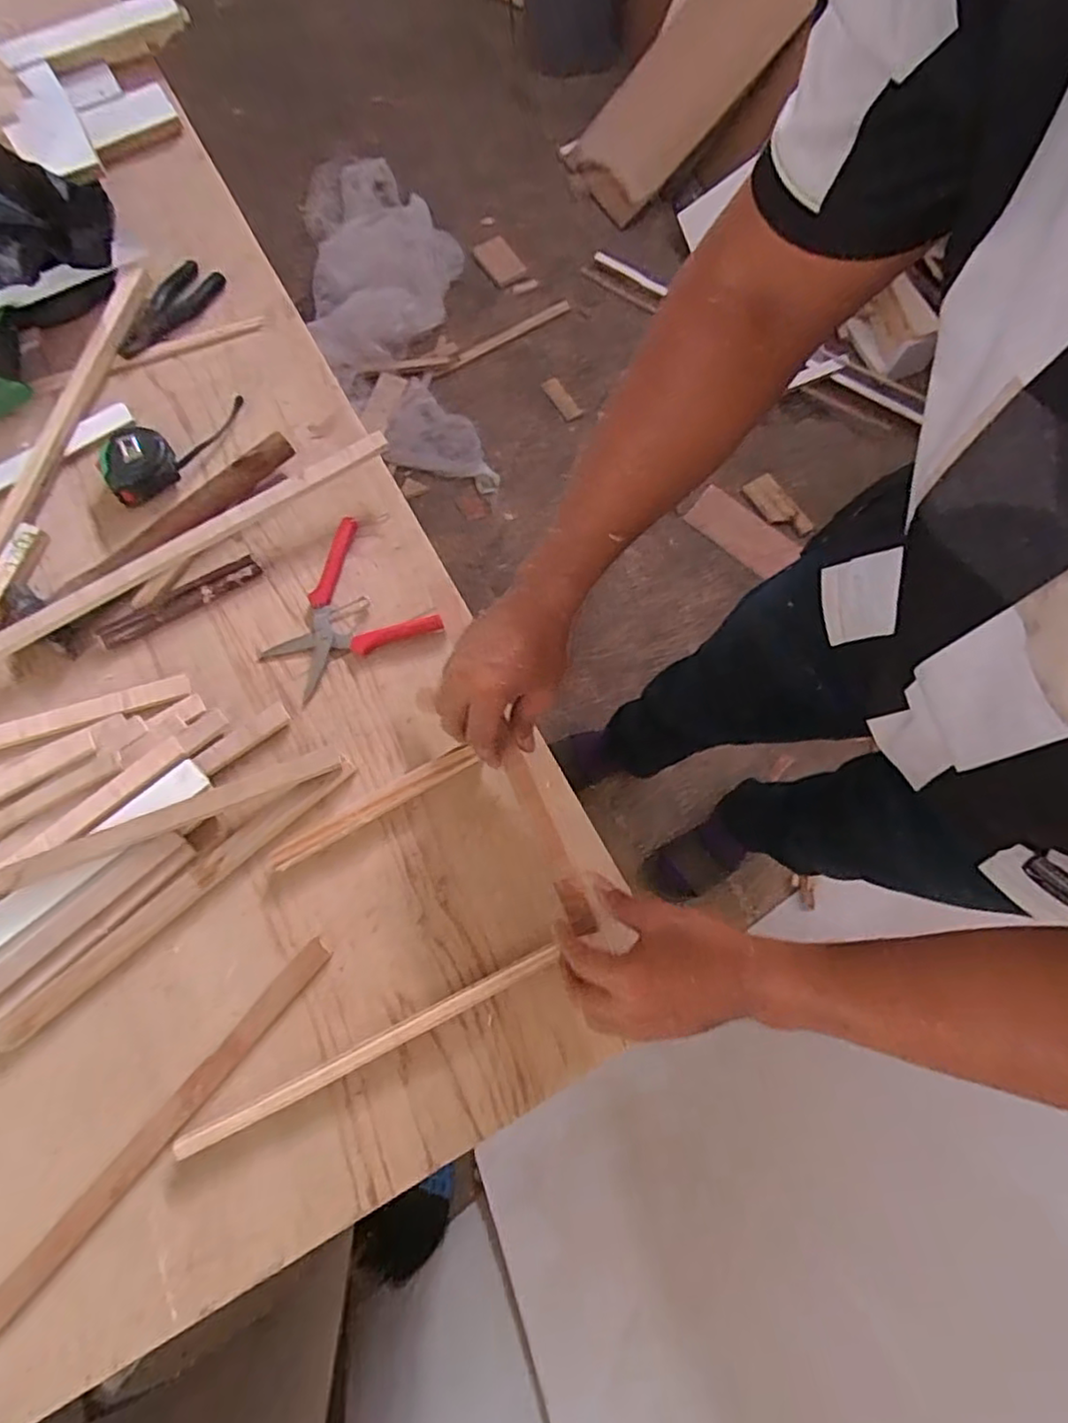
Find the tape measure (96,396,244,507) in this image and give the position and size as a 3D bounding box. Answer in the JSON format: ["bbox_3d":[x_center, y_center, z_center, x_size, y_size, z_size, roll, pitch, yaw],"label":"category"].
[{"bbox_3d":[-0.381,-0.289,0.690,0.158,0.033,0.080,-35,76,-9],"label":"tape measure"}]

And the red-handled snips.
[{"bbox_3d":[-0.193,-0.091,0.640,0.149,0.015,0.143,-42,77,-11],"label":"red-handled snips"}]

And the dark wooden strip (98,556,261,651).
[{"bbox_3d":[-0.350,-0.109,0.646,0.160,0.017,0.022,-30,76,-8],"label":"dark wooden strip"}]

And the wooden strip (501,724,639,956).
[{"bbox_3d":[0.012,0.106,0.536,0.020,0.010,0.153,-23,81,-8],"label":"wooden strip"}]

